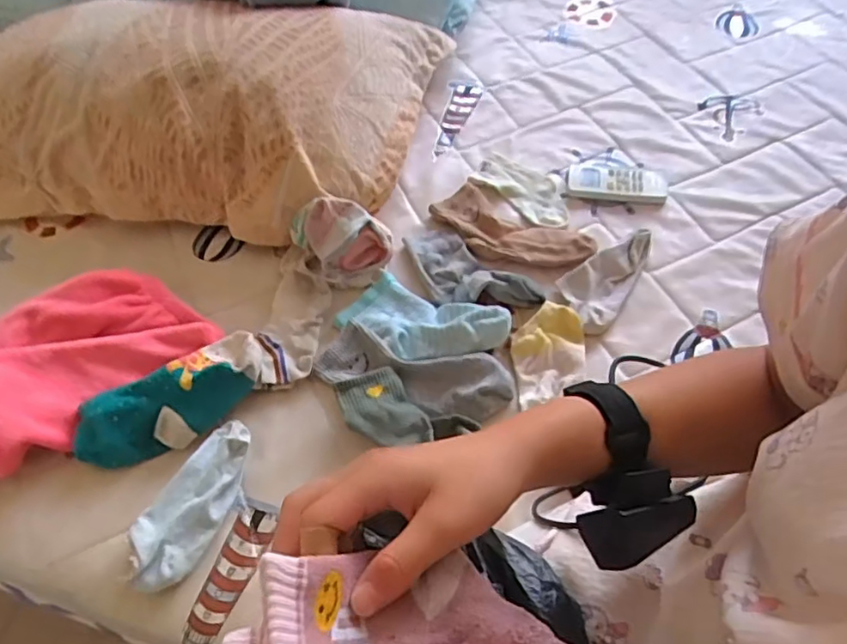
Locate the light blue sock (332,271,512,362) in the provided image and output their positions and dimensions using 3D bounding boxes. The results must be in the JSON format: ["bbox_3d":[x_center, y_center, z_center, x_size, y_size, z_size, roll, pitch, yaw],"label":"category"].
[{"bbox_3d":[-0.002,-0.001,0.678,0.180,0.038,0.090,24,60,16],"label":"light blue sock"}]

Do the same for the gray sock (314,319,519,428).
[{"bbox_3d":[-0.009,0.055,0.646,0.216,0.025,0.071,15,58,11],"label":"gray sock"}]

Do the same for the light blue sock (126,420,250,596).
[{"bbox_3d":[-0.222,0.173,0.587,0.062,0.031,0.165,18,59,13],"label":"light blue sock"}]

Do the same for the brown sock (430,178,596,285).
[{"bbox_3d":[0.108,-0.115,0.762,0.193,0.024,0.099,35,64,22],"label":"brown sock"}]

